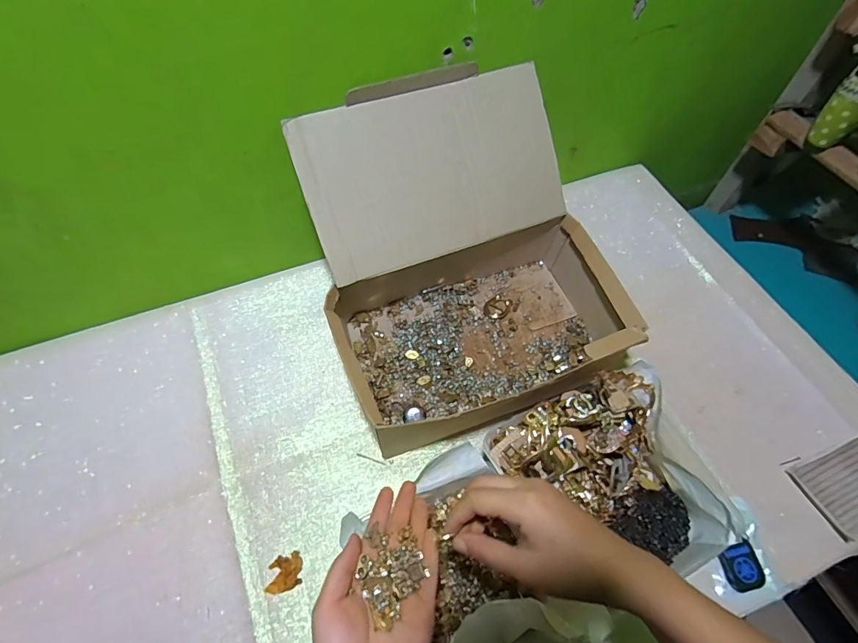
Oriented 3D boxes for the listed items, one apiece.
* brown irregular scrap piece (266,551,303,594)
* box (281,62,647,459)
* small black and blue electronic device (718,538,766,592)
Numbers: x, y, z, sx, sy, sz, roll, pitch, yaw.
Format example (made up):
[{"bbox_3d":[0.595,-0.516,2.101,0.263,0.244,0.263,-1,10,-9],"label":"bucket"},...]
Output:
[{"bbox_3d":[-0.150,0.261,0.460,0.033,0.006,0.036,-3,59,-3],"label":"brown irregular scrap piece"},{"bbox_3d":[0.042,-0.078,0.534,0.325,0.237,0.331,-16,61,-10],"label":"box"},{"bbox_3d":[0.331,0.259,0.467,0.040,0.008,0.042,-11,60,-8],"label":"small black and blue electronic device"}]

